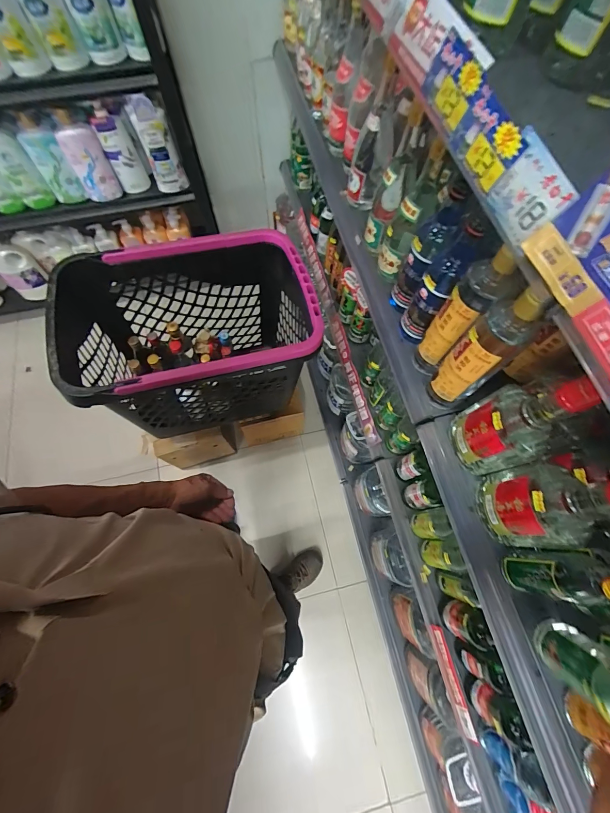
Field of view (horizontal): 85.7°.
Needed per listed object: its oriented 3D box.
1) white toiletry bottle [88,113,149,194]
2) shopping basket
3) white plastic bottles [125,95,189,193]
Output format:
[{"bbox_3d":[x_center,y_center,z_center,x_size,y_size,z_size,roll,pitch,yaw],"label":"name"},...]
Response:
[{"bbox_3d":[-0.616,-0.846,1.114,0.098,0.224,0.065,-25,72,-10],"label":"white toiletry bottle"},{"bbox_3d":[-0.288,-0.162,0.925,0.610,0.451,0.387,-13,70,-6],"label":"shopping basket"},{"bbox_3d":[-0.477,-0.845,1.087,0.106,0.276,0.094,-20,71,-8],"label":"white plastic bottles"}]

